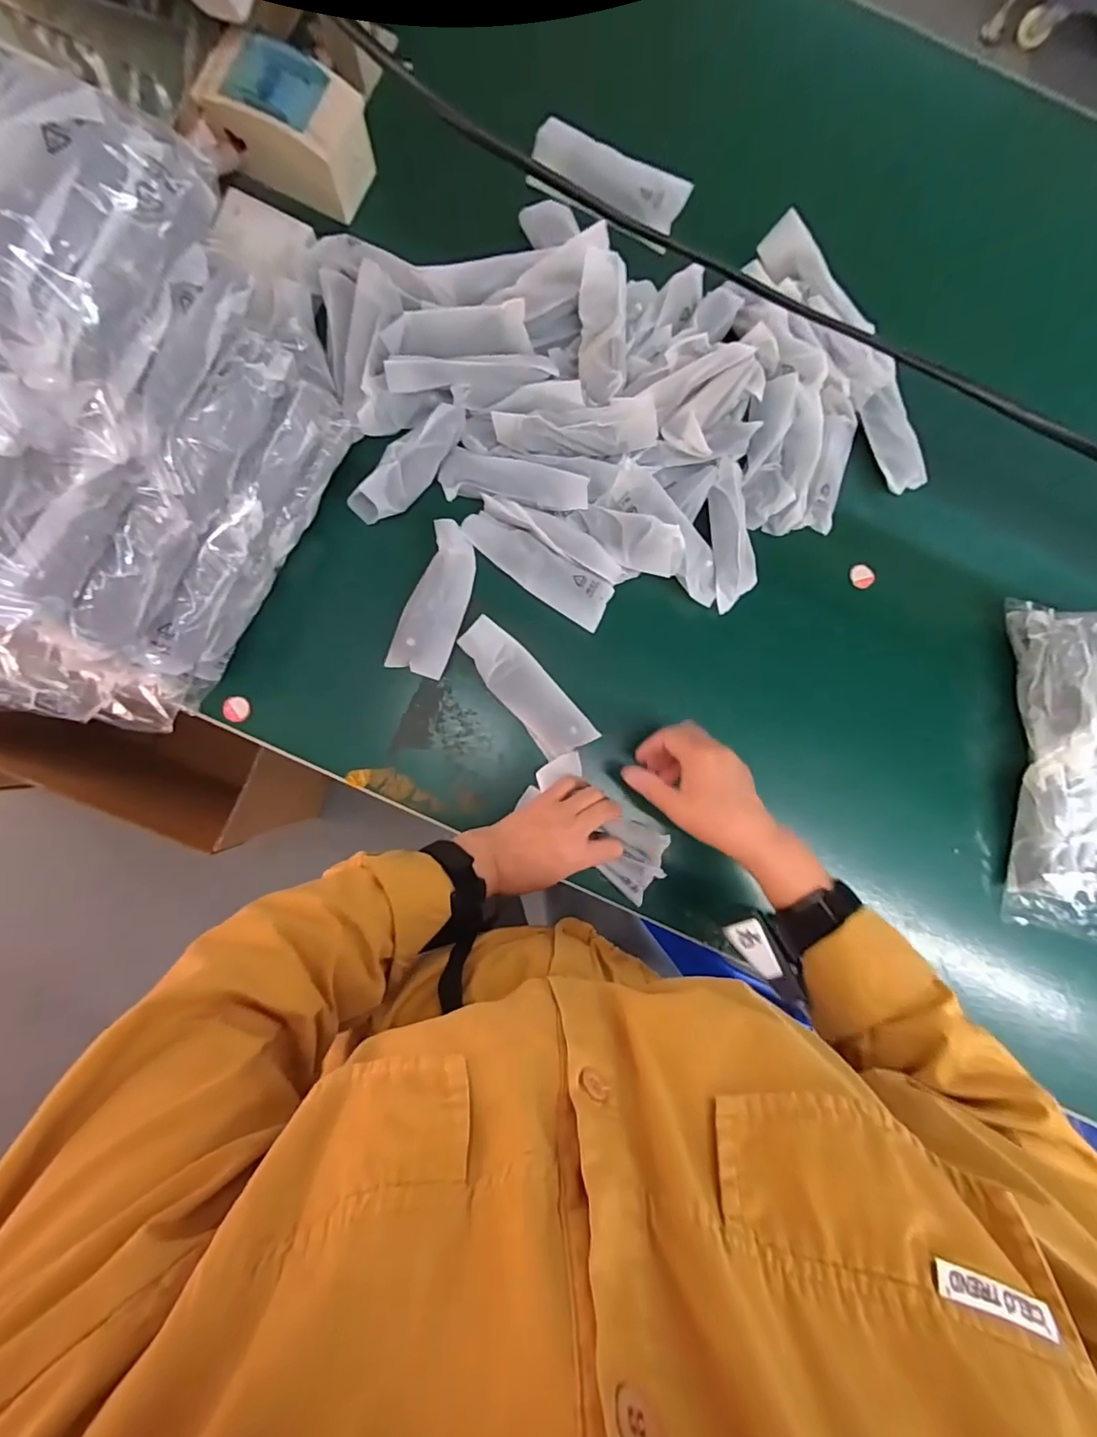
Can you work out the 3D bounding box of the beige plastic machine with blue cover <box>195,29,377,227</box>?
[{"bbox_3d":[-0.245,-0.566,0.509,0.128,0.078,0.077,24,86,-1],"label":"beige plastic machine with blue cover"}]

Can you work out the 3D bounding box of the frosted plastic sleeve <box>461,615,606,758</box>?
[{"bbox_3d":[-0.022,-0.027,0.513,0.051,0.009,0.154,-41,95,10],"label":"frosted plastic sleeve"}]

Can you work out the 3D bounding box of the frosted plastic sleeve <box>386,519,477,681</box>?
[{"bbox_3d":[-0.107,-0.114,0.519,0.057,0.026,0.145,21,86,-1],"label":"frosted plastic sleeve"}]

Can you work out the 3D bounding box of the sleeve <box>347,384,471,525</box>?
[{"bbox_3d":[-0.128,-0.255,0.516,0.044,0.030,0.153,36,86,0],"label":"sleeve"}]

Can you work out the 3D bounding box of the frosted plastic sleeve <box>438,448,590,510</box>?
[{"bbox_3d":[-0.033,-0.229,0.519,0.149,0.017,0.043,15,86,12],"label":"frosted plastic sleeve"}]

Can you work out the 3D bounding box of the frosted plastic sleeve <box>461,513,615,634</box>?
[{"bbox_3d":[-0.011,-0.148,0.523,0.156,0.018,0.046,33,86,0],"label":"frosted plastic sleeve"}]

